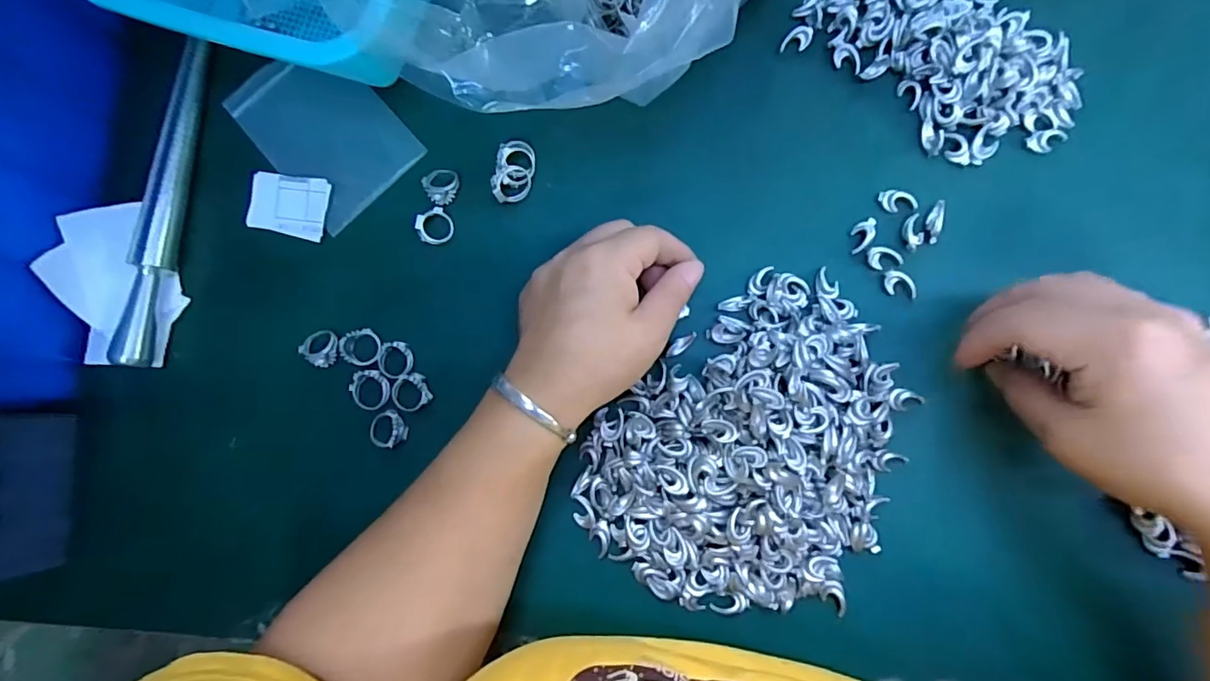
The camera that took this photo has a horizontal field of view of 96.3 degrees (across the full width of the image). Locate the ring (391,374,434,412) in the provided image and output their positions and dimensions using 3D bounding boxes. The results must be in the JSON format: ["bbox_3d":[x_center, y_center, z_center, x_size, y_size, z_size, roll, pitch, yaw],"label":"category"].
[{"bbox_3d":[-0.117,0.031,0.320,0.022,0.006,0.021,-1,83,7],"label":"ring"}]

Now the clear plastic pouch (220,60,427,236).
[{"bbox_3d":[-0.186,-0.142,0.354,0.080,0.006,0.131,-42,80,1],"label":"clear plastic pouch"}]

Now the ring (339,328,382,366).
[{"bbox_3d":[-0.147,0.004,0.329,0.023,0.010,0.022,-1,83,7],"label":"ring"}]

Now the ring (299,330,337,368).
[{"bbox_3d":[-0.173,0.005,0.329,0.021,0.017,0.022,-1,83,7],"label":"ring"}]

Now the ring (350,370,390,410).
[{"bbox_3d":[-0.140,0.029,0.322,0.021,0.009,0.023,-1,83,7],"label":"ring"}]

